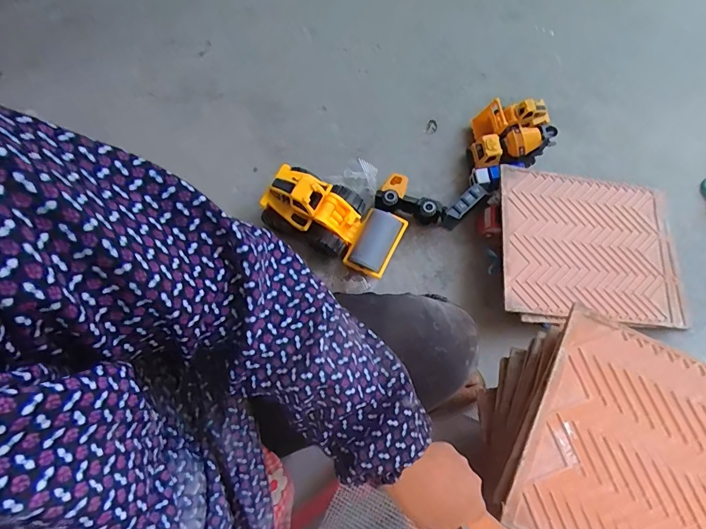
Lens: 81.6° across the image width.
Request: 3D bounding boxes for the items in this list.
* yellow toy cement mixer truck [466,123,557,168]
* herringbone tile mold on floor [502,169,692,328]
[{"bbox_3d":[0.304,-0.221,0.784,0.150,0.069,0.062,-6,76,0],"label":"yellow toy cement mixer truck"},{"bbox_3d":[0.430,-0.029,0.741,0.336,0.011,0.268,4,80,-8],"label":"herringbone tile mold on floor"}]

